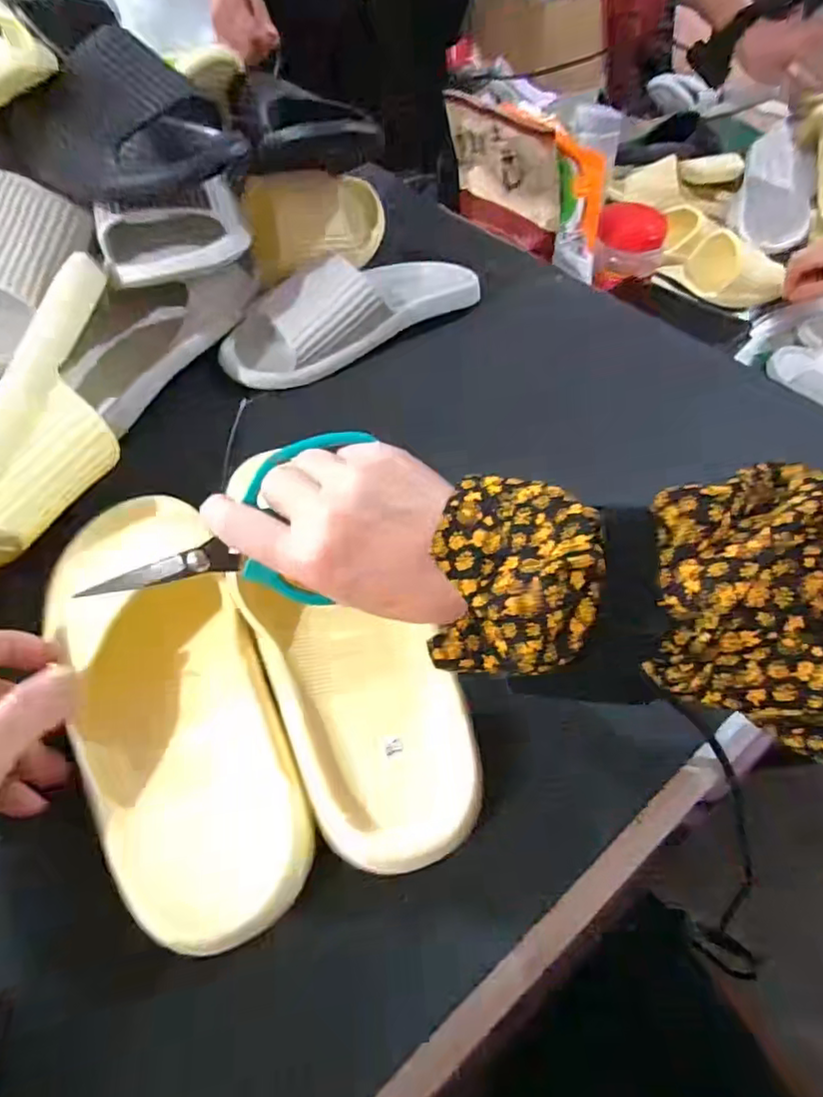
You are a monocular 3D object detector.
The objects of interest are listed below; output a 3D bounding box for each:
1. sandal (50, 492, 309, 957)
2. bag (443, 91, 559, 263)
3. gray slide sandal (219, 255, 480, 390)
[{"bbox_3d":[-0.130,0.071,0.316,0.090,0.056,0.250,-19,63,-19],"label":"sandal"},{"bbox_3d":[0.107,-0.451,0.717,0.034,0.151,0.180,-37,57,-9],"label":"bag"},{"bbox_3d":[-0.049,-0.235,0.547,0.275,0.068,0.102,-28,58,-25],"label":"gray slide sandal"}]

